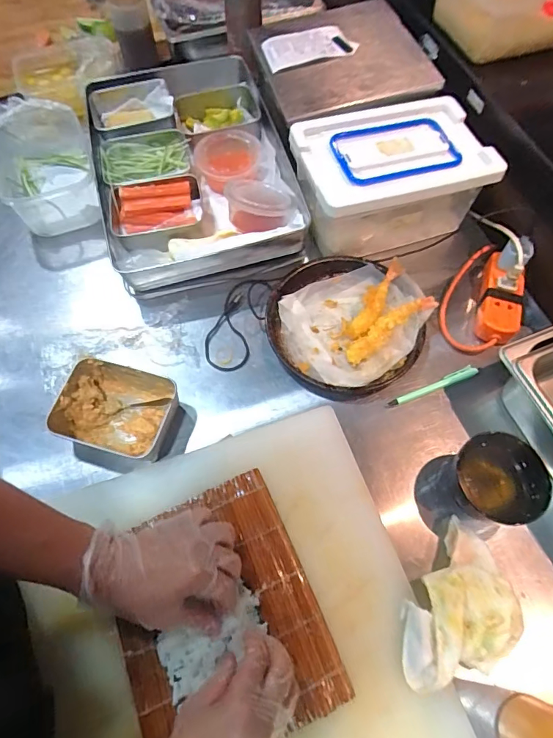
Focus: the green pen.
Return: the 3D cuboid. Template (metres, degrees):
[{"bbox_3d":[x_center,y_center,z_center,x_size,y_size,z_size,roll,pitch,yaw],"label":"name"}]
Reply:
[{"bbox_3d":[0.208,0.024,0.575,0.129,0.006,0.016,-21,66,-10],"label":"green pen"}]

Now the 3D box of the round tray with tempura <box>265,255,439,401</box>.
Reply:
[{"bbox_3d":[0.092,-0.066,0.590,0.207,0.031,0.207,0,64,0],"label":"round tray with tempura"}]

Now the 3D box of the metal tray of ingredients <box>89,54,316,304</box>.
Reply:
[{"bbox_3d":[-0.135,-0.329,0.712,0.297,0.083,0.410,-14,65,-7],"label":"metal tray of ingredients"}]

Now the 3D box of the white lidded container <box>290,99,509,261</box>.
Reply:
[{"bbox_3d":[0.160,-0.271,0.643,0.243,0.132,0.167,-17,65,-8],"label":"white lidded container"}]

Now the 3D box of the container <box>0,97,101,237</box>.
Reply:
[{"bbox_3d":[-0.369,-0.321,0.702,0.144,0.108,0.197,-20,66,-9],"label":"container"}]

